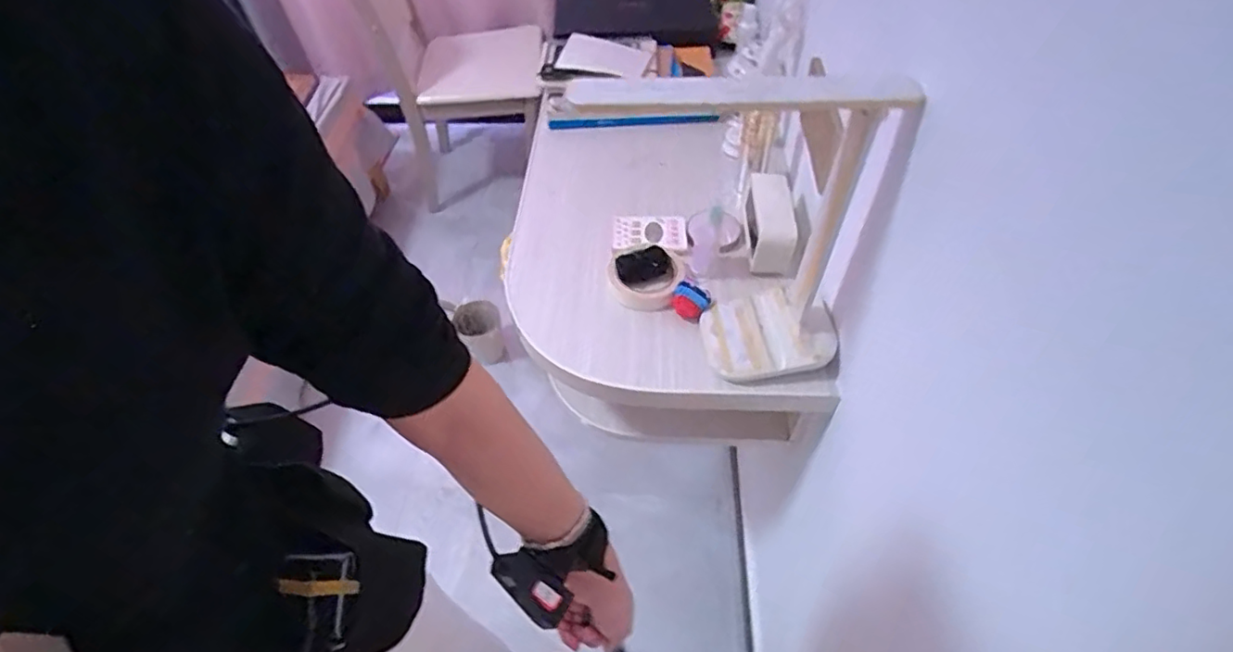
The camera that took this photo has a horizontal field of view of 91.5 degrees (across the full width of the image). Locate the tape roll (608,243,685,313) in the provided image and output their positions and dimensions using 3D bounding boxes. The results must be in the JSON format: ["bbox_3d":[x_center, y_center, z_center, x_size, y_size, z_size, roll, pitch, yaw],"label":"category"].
[{"bbox_3d":[0.035,-0.063,0.765,0.095,0.035,0.100,-1,50,1],"label":"tape roll"}]

